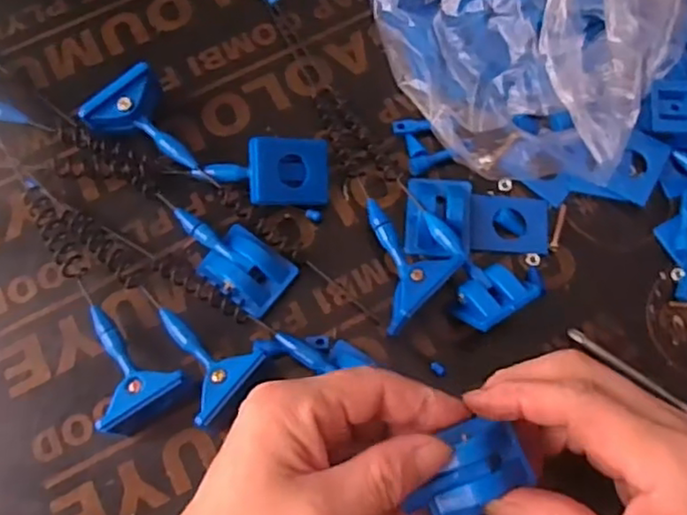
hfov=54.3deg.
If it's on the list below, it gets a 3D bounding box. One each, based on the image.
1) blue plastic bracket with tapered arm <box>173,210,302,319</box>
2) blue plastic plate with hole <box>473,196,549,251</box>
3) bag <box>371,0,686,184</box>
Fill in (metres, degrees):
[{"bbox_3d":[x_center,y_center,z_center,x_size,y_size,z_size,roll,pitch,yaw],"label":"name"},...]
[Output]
[{"bbox_3d":[-0.060,-0.001,0.352,0.069,0.016,0.034,36,75,13],"label":"blue plastic bracket with tapered arm"},{"bbox_3d":[0.089,-0.019,0.360,0.041,0.004,0.032,2,70,2],"label":"blue plastic plate with hole"},{"bbox_3d":[0.104,-0.148,0.372,0.166,0.061,0.213,-12,70,-3],"label":"bag"}]

